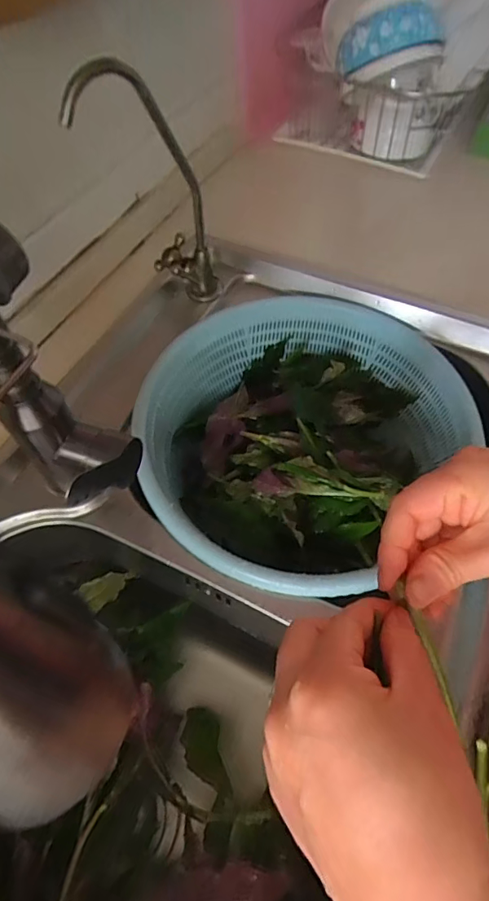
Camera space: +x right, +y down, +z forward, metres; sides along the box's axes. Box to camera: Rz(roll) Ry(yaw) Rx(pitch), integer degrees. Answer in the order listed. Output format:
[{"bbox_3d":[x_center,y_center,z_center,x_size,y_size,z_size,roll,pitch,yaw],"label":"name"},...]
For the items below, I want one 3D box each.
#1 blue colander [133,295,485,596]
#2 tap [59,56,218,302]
[{"bbox_3d":[0.054,-0.020,0.494,0.333,0.096,0.280,-37,65,-22],"label":"blue colander"},{"bbox_3d":[-0.088,-0.231,0.451,0.122,0.225,0.039,-27,61,-16],"label":"tap"}]

